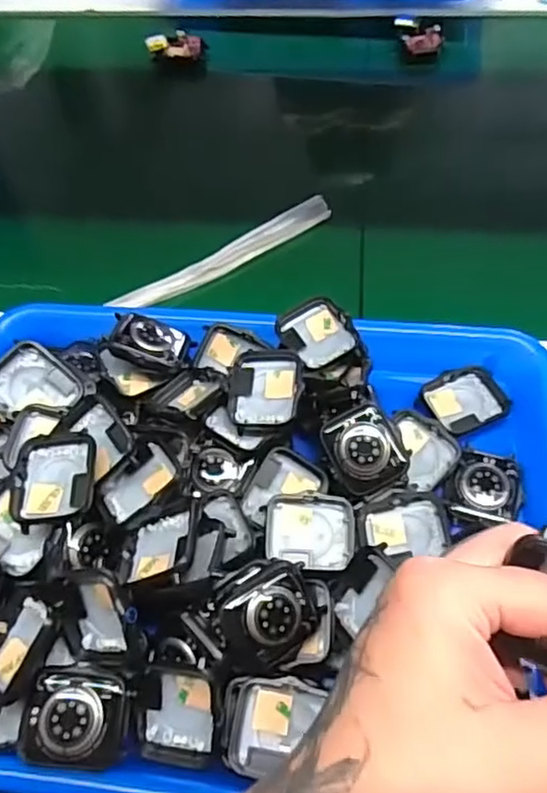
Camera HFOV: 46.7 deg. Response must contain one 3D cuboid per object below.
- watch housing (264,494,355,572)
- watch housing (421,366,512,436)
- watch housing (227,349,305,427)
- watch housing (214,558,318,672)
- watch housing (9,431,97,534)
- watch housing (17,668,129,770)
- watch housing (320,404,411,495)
[{"bbox_3d":[0.018,0.065,0.311,0.042,0.013,0.034,2,59,6],"label":"watch housing"},{"bbox_3d":[0.108,0.002,0.360,0.042,0.007,0.035,-23,59,-9],"label":"watch housing"},{"bbox_3d":[-0.003,-0.004,0.335,0.038,0.016,0.045,0,59,5],"label":"watch housing"},{"bbox_3d":[-0.005,0.094,0.280,0.044,0.014,0.040,-23,59,-9],"label":"watch housing"},{"bbox_3d":[-0.101,0.036,0.296,0.037,0.010,0.046,-8,61,4],"label":"watch housing"},{"bbox_3d":[-0.080,0.132,0.261,0.041,0.017,0.036,0,59,5],"label":"watch housing"},{"bbox_3d":[0.046,0.025,0.325,0.038,0.011,0.037,-21,79,-6],"label":"watch housing"}]

